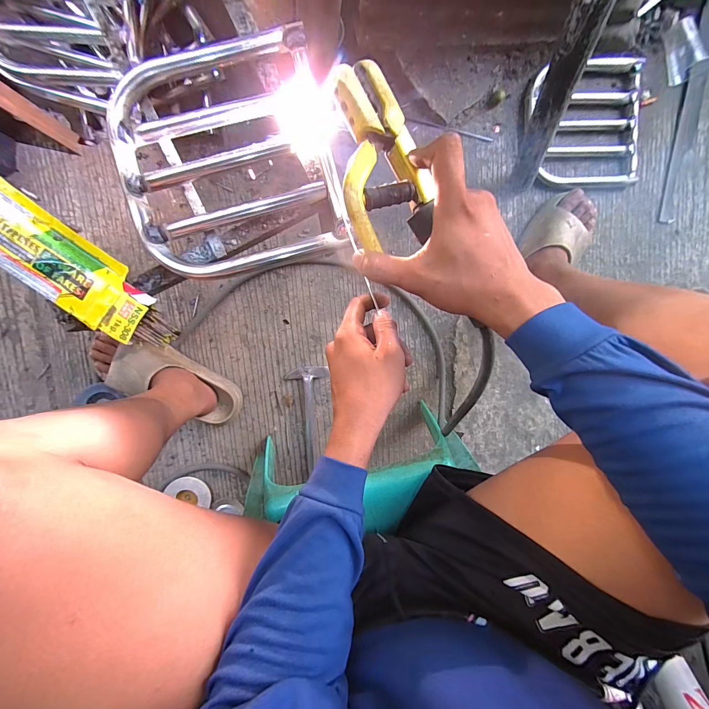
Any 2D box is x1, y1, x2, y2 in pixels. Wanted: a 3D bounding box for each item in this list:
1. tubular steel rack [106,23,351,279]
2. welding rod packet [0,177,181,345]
[{"bbox_3d":[-0.147,-0.227,0.394,0.242,0.065,0.248,-18,105,-11],"label":"tubular steel rack"},{"bbox_3d":[-0.369,-0.129,0.363,0.366,0.029,0.077,36,93,-7],"label":"welding rod packet"}]

